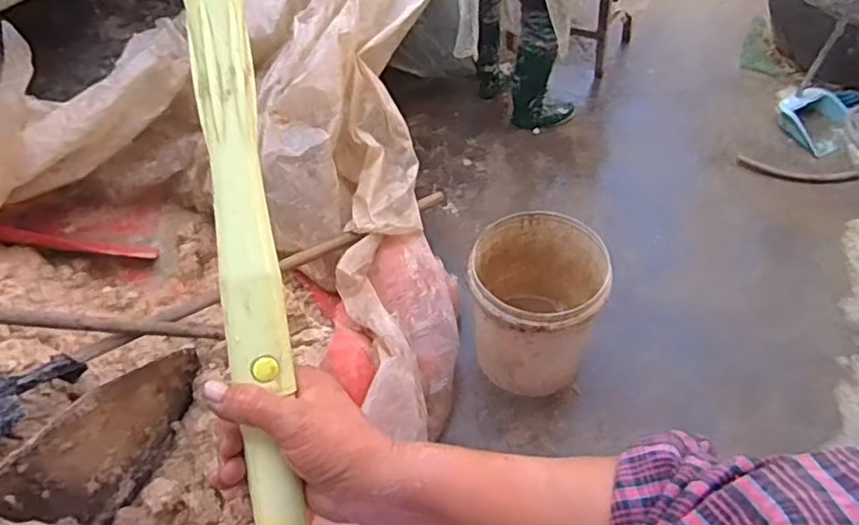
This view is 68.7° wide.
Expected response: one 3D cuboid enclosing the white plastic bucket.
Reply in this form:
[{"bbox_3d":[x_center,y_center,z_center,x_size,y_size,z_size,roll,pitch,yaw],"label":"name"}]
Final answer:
[{"bbox_3d":[0.252,0.114,1.548,0.303,0.348,0.309,8,51,5],"label":"white plastic bucket"}]

